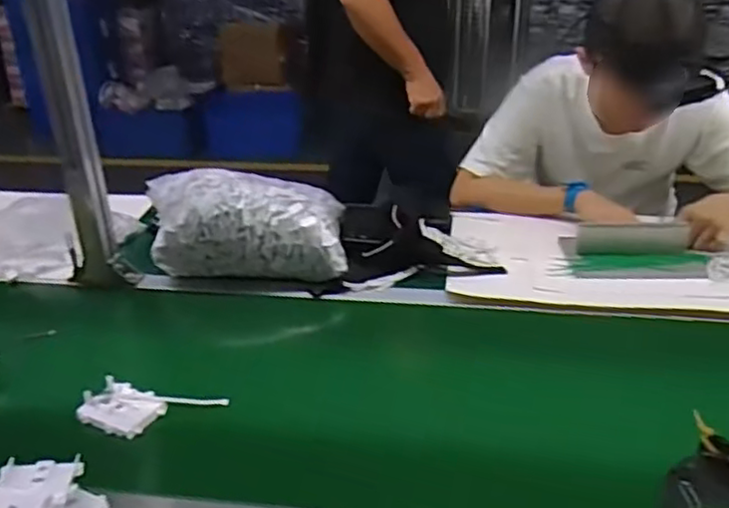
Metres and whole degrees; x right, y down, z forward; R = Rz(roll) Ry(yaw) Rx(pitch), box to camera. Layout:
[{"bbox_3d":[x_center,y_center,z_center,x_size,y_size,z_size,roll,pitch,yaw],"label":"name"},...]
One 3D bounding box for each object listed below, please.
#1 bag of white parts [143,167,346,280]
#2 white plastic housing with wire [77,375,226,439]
[{"bbox_3d":[-0.191,-0.049,1.087,0.314,0.126,0.155,-2,27,-2],"label":"bag of white parts"},{"bbox_3d":[-0.252,0.182,0.797,0.160,0.026,0.072,2,27,7],"label":"white plastic housing with wire"}]

